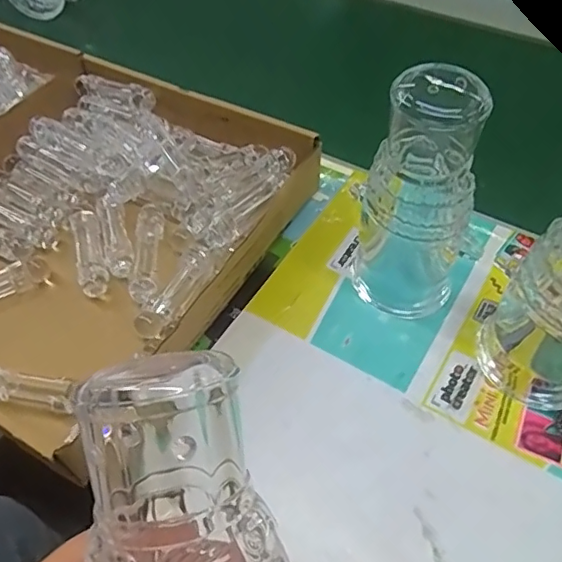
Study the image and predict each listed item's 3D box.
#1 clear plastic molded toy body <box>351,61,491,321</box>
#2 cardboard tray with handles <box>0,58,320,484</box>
[{"bbox_3d":[0.097,-0.060,0.377,0.081,0.177,0.081,14,56,14],"label":"clear plastic molded toy body"},{"bbox_3d":[-0.157,-0.042,0.458,0.280,0.060,0.316,25,59,21],"label":"cardboard tray with handles"}]

